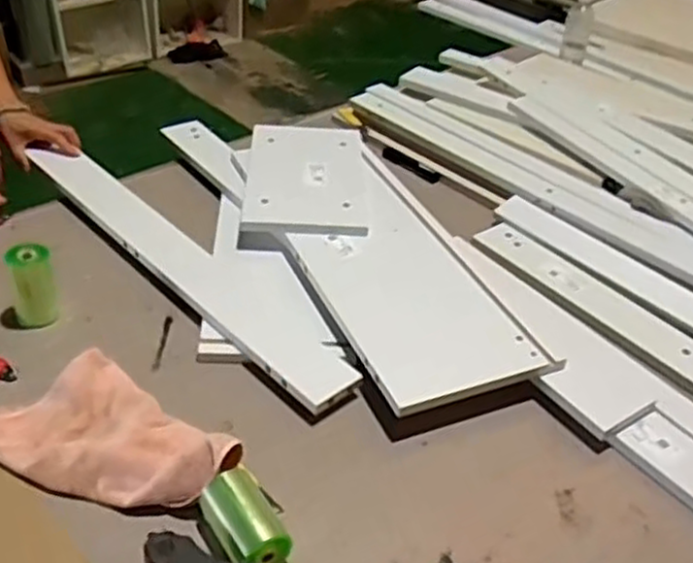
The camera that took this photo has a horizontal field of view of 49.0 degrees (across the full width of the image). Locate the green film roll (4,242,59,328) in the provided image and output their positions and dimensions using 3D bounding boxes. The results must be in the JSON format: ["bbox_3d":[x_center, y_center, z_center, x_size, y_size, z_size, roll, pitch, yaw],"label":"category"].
[{"bbox_3d":[-0.415,0.008,1.008,0.057,0.108,0.046,-15,43,-25],"label":"green film roll"}]

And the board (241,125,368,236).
[{"bbox_3d":[-0.065,-0.180,1.262,0.195,0.033,0.308,3,38,-3],"label":"board"}]

